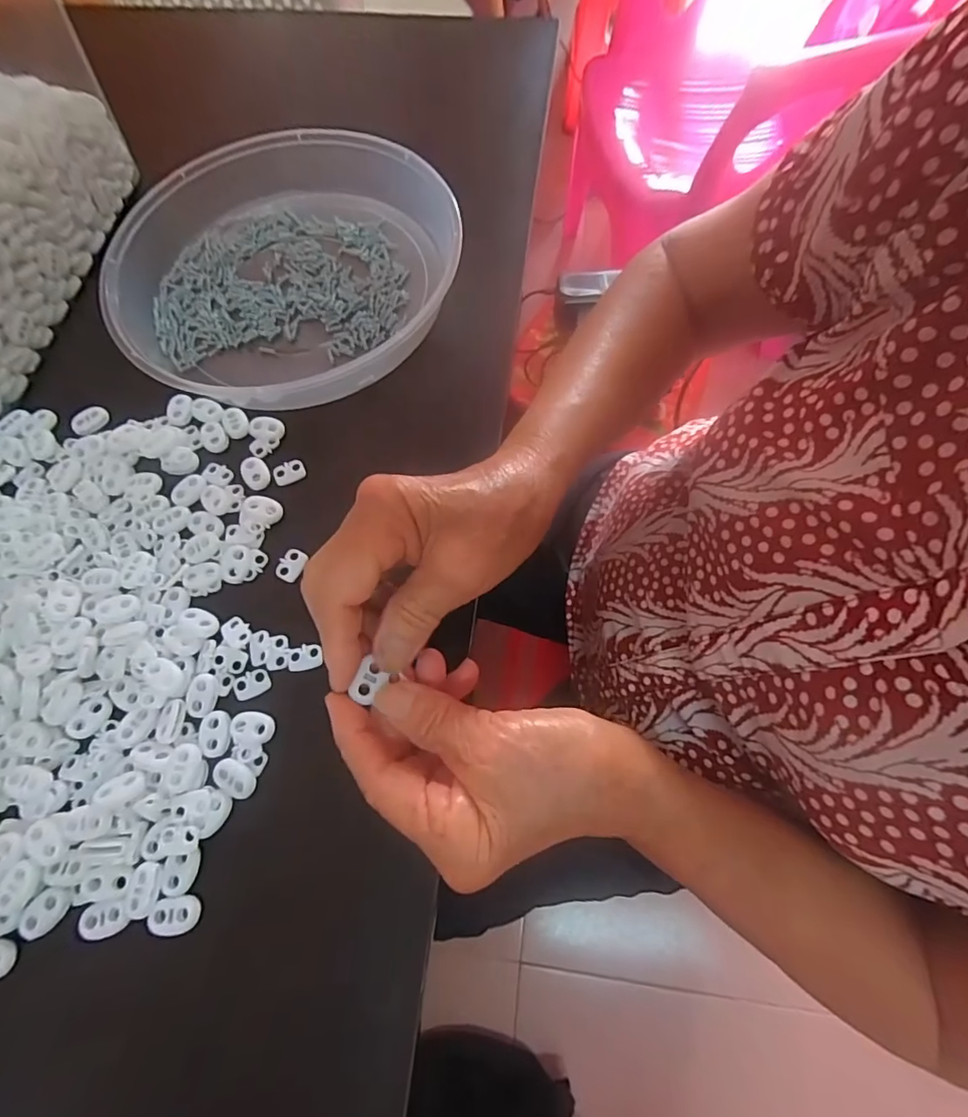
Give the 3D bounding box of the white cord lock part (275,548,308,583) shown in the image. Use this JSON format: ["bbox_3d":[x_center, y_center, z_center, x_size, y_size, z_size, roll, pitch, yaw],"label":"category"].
[{"bbox_3d":[-0.112,0.003,0.297,0.015,0.004,0.019,20,71,10],"label":"white cord lock part"}]

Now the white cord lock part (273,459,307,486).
[{"bbox_3d":[-0.121,-0.054,0.318,0.019,0.004,0.014,-24,70,-7],"label":"white cord lock part"}]

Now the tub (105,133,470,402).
[{"bbox_3d":[-0.135,-0.202,0.355,0.231,0.038,0.222,-1,69,2],"label":"tub"}]

